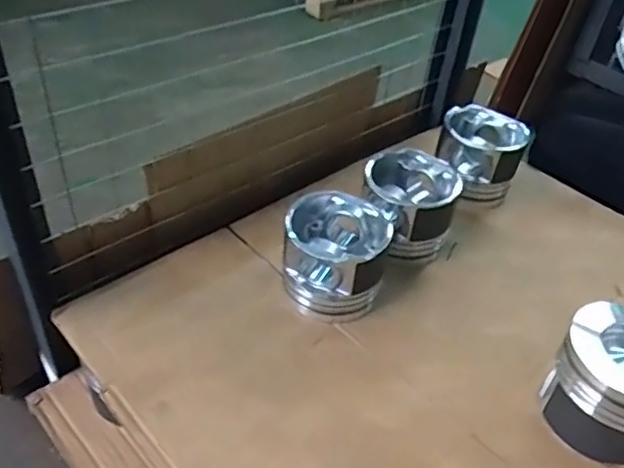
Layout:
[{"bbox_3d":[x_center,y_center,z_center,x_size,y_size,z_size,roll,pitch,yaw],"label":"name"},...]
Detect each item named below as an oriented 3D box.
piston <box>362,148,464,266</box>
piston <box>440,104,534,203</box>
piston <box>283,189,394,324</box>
[{"bbox_3d":[0.117,-0.035,0.746,0.120,0.091,0.120,3,43,-3],"label":"piston"},{"bbox_3d":[0.234,-0.109,0.843,0.114,0.090,0.109,16,43,11],"label":"piston"},{"bbox_3d":[0.027,0.019,0.681,0.112,0.085,0.128,7,43,2],"label":"piston"}]

